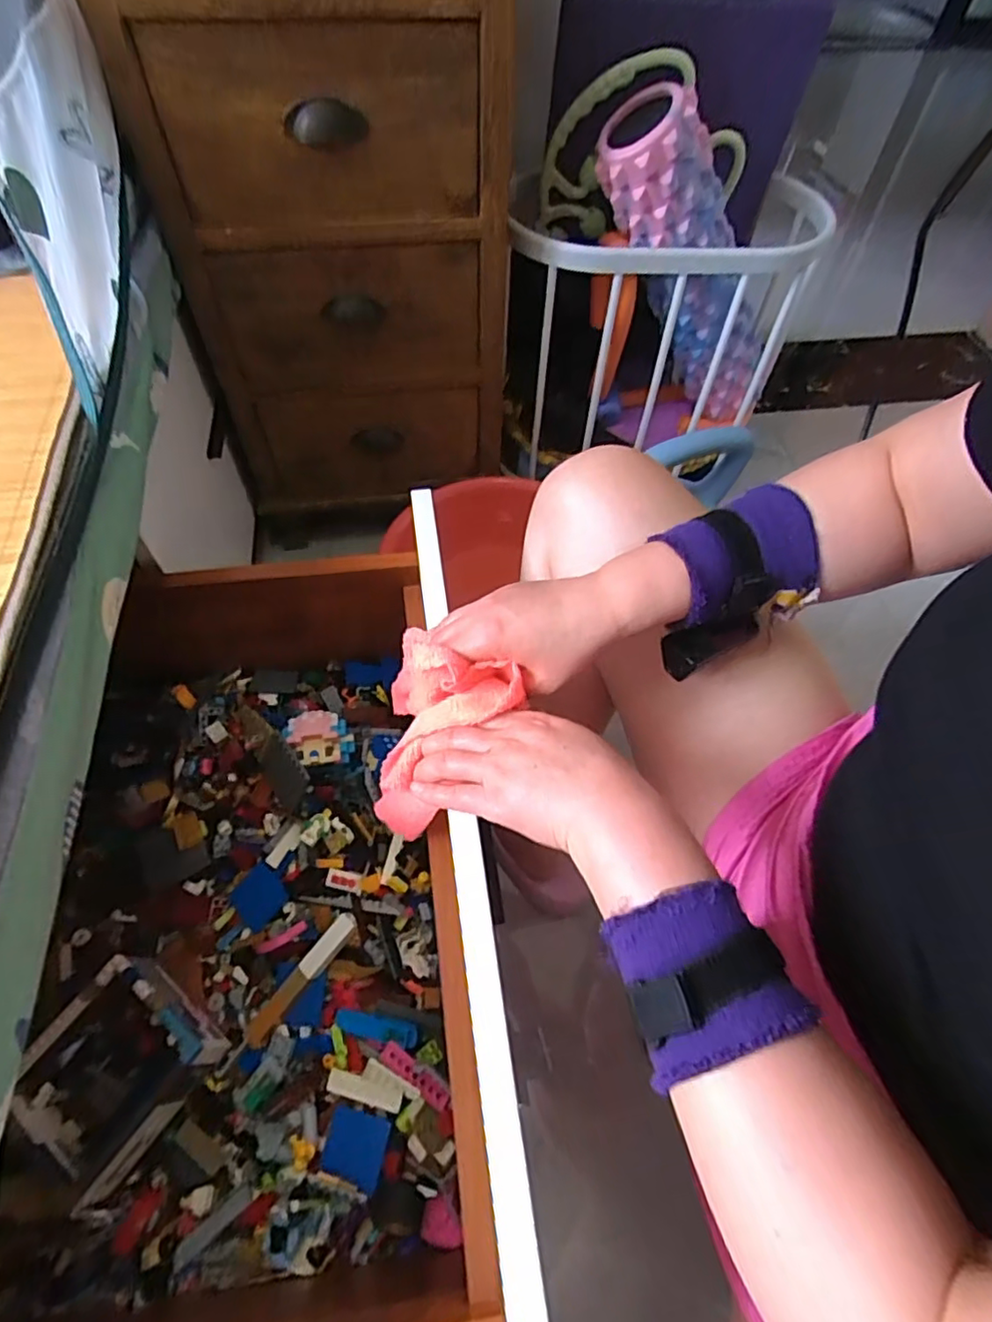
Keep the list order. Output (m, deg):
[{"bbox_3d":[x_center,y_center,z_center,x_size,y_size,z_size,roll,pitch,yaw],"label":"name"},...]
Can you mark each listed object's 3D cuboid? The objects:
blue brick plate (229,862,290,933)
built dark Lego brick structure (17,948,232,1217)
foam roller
[{"bbox_3d":[-0.231,0.228,0.602,0.048,0.004,0.051,40,84,18],"label":"blue brick plate"},{"bbox_3d":[-0.314,0.339,0.514,0.117,0.067,0.136,33,62,21],"label":"built dark Lego brick structure"},{"bbox_3d":[0.267,-0.510,0.840,0.121,0.430,0.100,-27,56,19],"label":"foam roller"}]

